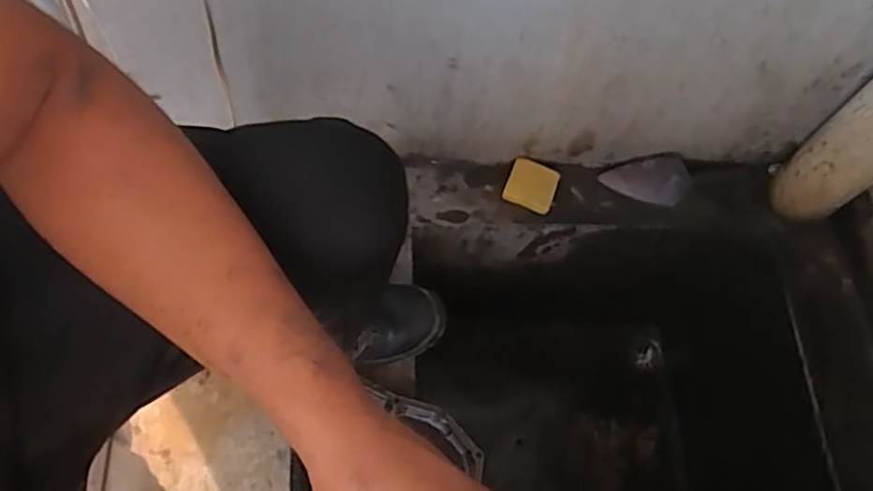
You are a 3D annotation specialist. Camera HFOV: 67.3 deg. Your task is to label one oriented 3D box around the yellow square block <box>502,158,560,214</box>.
[{"bbox_3d":[0.150,-0.096,1.032,0.075,0.030,0.069,22,67,4],"label":"yellow square block"}]

